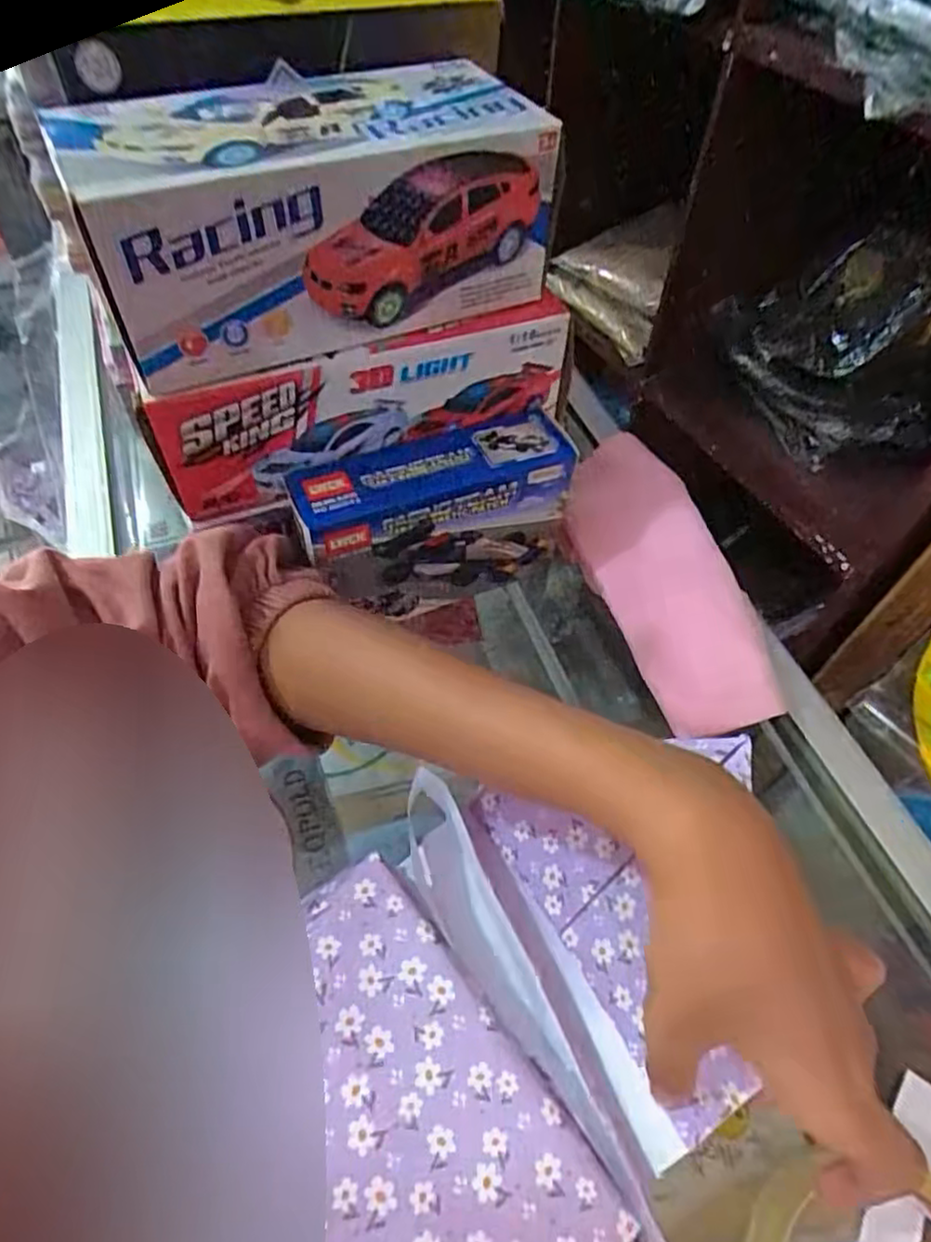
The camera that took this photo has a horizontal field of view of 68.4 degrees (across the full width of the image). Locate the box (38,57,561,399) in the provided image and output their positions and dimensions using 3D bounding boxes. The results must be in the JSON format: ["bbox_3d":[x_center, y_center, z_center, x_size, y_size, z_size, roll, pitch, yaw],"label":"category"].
[{"bbox_3d":[-0.063,-0.174,0.293,0.192,0.075,0.087,-26,60,-19],"label":"box"}]

